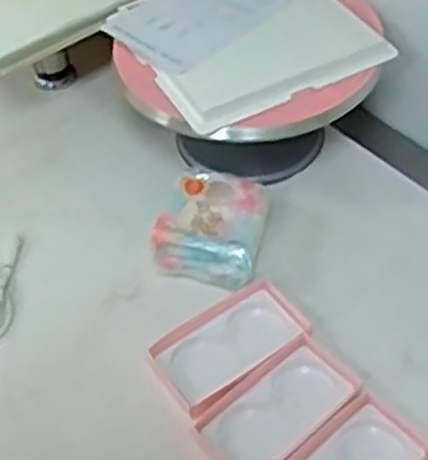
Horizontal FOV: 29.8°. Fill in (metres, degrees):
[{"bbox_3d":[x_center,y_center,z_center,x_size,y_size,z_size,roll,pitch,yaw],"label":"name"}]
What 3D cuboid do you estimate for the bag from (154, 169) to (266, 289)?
[{"bbox_3d":[-0.003,0.002,0.857,0.104,0.063,0.122,9,49,12],"label":"bag"}]

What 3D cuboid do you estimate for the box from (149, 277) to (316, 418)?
[{"bbox_3d":[0.016,0.113,0.787,0.145,0.020,0.089,-31,52,-21],"label":"box"}]

